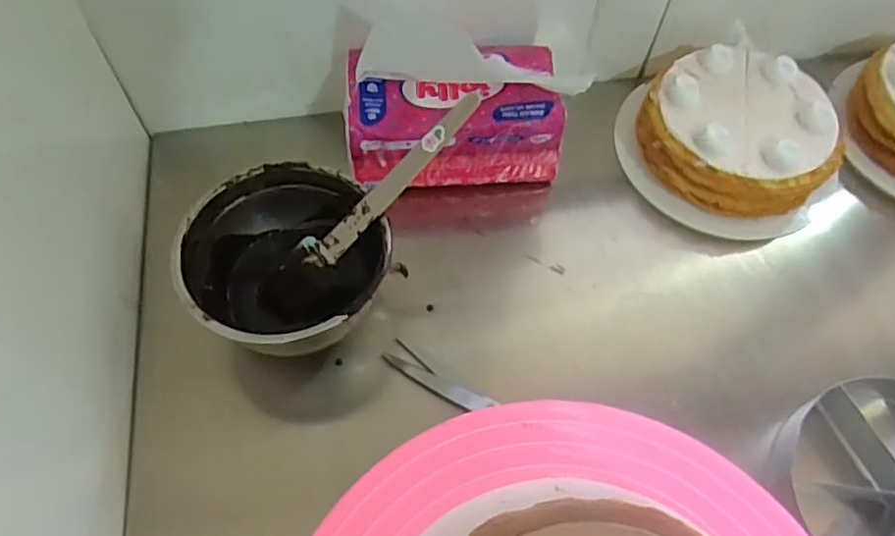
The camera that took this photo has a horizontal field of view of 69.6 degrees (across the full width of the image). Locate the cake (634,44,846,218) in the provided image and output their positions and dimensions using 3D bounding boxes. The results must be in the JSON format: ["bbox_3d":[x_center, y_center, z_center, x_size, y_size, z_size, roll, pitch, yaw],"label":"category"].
[{"bbox_3d":[0.274,-0.127,0.614,0.171,0.076,0.165,1,59,-2],"label":"cake"}]

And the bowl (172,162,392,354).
[{"bbox_3d":[-0.121,0.008,0.505,0.144,0.094,0.150,1,59,-2],"label":"bowl"}]

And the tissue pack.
[{"bbox_3d":[0.006,-0.134,0.596,0.194,0.104,0.101,-7,60,-6],"label":"tissue pack"}]

